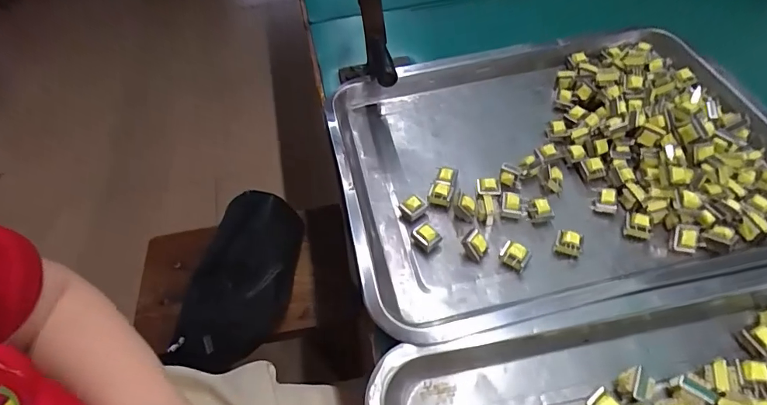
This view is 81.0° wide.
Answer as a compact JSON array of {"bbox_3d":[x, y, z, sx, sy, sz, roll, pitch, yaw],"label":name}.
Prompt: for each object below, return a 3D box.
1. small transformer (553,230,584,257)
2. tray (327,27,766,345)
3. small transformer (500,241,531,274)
[{"bbox_3d":[0.142,0.033,0.345,0.019,0.018,0.014,15,56,17],"label":"small transformer"},{"bbox_3d":[0.157,-0.046,0.395,0.388,0.031,0.279,-12,53,-3],"label":"tray"},{"bbox_3d":[0.099,0.042,0.342,0.021,0.016,0.015,36,64,28],"label":"small transformer"}]

